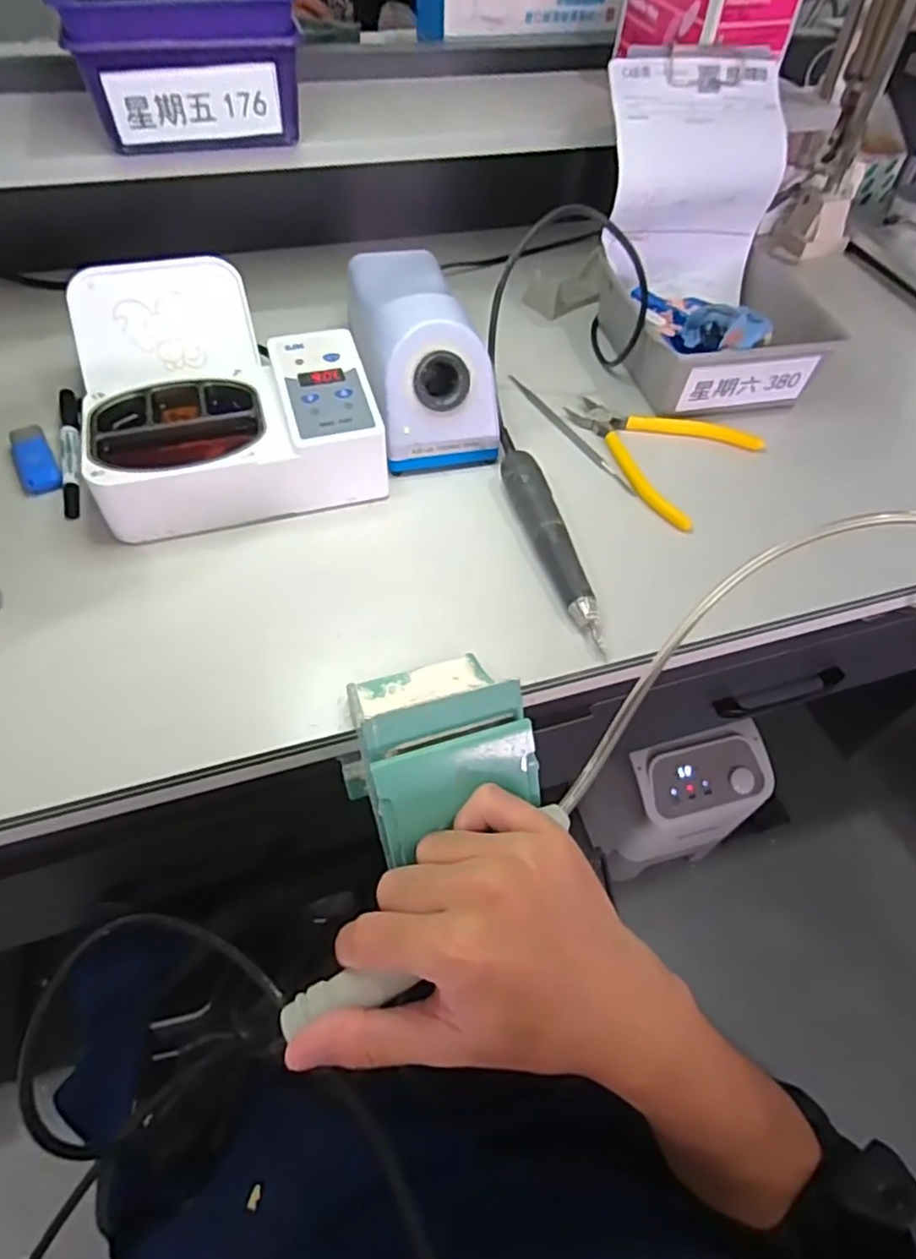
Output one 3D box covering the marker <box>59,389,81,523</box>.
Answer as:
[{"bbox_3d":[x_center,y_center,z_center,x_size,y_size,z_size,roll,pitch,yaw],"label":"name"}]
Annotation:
[{"bbox_3d":[-0.282,-0.132,0.476,0.015,0.012,0.137,-15,56,-13],"label":"marker"}]

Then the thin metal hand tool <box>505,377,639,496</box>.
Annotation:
[{"bbox_3d":[0.087,-0.158,0.521,0.010,0.004,0.163,-23,58,-18],"label":"thin metal hand tool"}]

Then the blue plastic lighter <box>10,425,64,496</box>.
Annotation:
[{"bbox_3d":[-0.302,-0.122,0.465,0.024,0.014,0.062,-25,59,-20],"label":"blue plastic lighter"}]

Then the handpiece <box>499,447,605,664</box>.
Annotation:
[{"bbox_3d":[0.063,-0.058,0.429,0.025,0.022,0.163,-12,55,-11],"label":"handpiece"}]

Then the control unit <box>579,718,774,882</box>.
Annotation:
[{"bbox_3d":[0.350,0.277,1.065,0.217,0.304,0.149,-10,55,-10],"label":"control unit"}]

